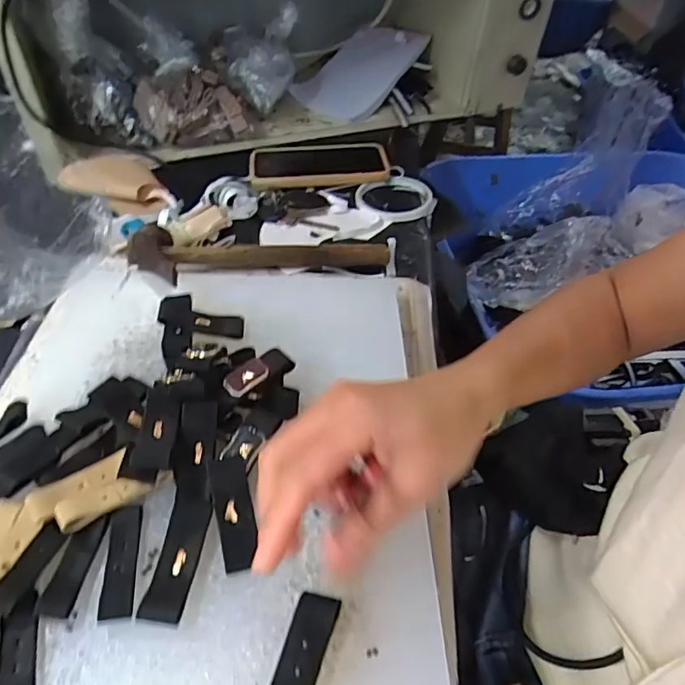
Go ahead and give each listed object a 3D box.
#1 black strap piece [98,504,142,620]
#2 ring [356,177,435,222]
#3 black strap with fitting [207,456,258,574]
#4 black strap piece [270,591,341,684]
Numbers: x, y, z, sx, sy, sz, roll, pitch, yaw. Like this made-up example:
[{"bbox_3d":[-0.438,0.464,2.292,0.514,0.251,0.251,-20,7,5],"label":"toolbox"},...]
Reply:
[{"bbox_3d":[-0.116,0.112,0.272,0.016,0.005,0.057,-4,48,-9],"label":"black strap piece"},{"bbox_3d":[0.058,-0.166,0.599,0.084,0.017,0.081,3,48,-3],"label":"ring"},{"bbox_3d":[-0.060,0.093,0.288,0.020,0.010,0.060,-11,67,-9],"label":"black strap with fitting"},{"bbox_3d":[-0.020,0.150,0.246,0.020,0.004,0.061,18,49,8],"label":"black strap piece"}]

